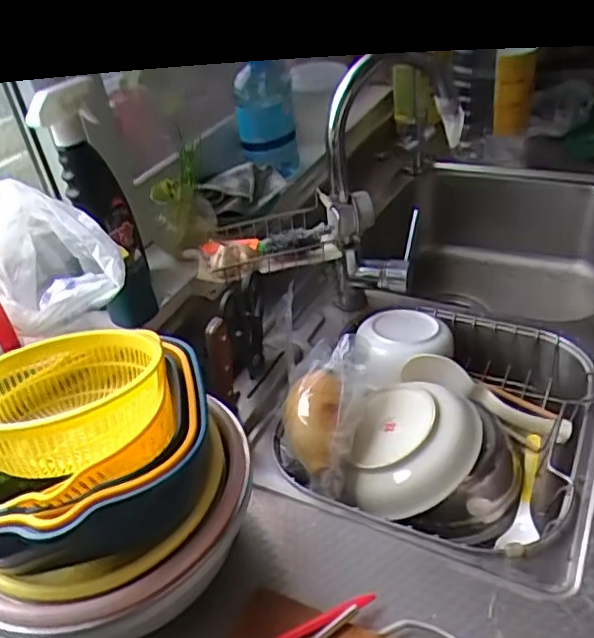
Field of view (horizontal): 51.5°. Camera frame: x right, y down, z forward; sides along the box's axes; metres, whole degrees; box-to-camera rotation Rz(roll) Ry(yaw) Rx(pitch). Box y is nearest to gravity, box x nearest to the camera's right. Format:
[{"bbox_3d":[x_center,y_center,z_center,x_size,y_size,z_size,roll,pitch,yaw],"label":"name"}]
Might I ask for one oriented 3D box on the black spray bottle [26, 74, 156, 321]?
[{"bbox_3d":[-0.229,-0.132,0.728,0.074,0.293,0.080,-23,16,-20],"label":"black spray bottle"}]

